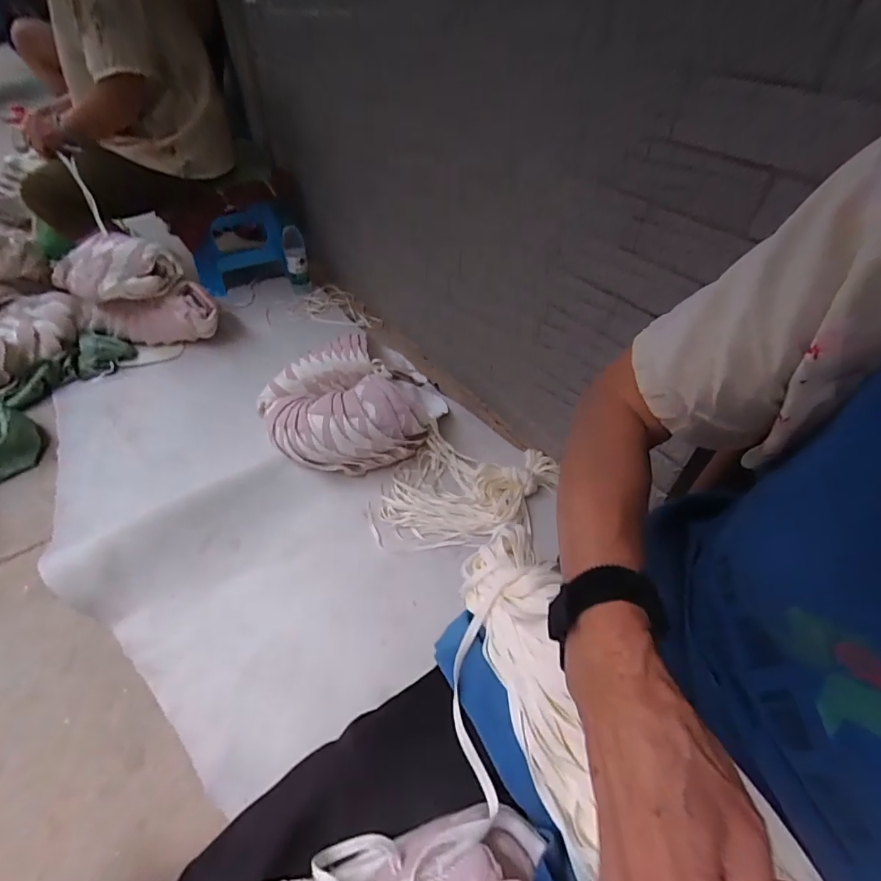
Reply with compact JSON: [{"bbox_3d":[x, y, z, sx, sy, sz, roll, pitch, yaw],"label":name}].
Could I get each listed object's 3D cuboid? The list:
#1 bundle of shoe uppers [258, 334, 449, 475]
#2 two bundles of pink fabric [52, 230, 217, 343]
[{"bbox_3d":[-0.180,-0.088,0.998,0.376,0.168,0.329,-27,52,-21],"label":"bundle of shoe uppers"},{"bbox_3d":[-0.803,-0.381,1.227,0.378,0.281,0.156,10,47,10],"label":"two bundles of pink fabric"}]

